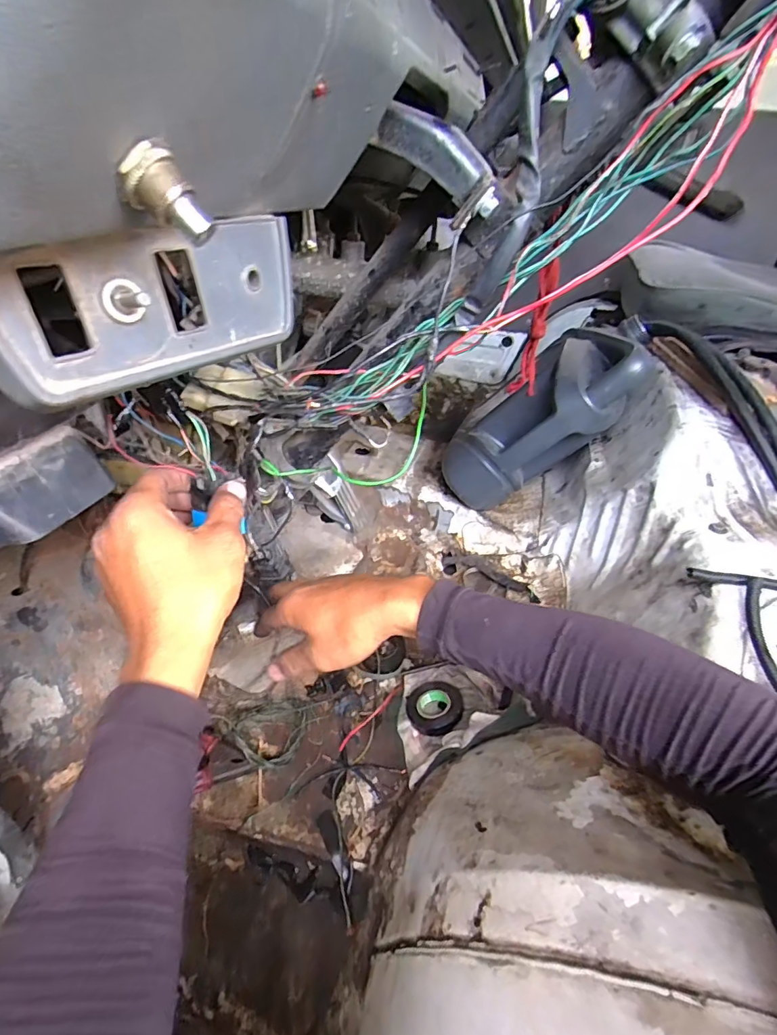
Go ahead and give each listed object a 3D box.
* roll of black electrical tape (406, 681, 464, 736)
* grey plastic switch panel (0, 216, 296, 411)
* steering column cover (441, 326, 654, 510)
[{"bbox_3d":[0.052,0.220,0.549,0.064,0.022,0.057,-4,41,16],"label":"roll of black electrical tape"},{"bbox_3d":[-0.091,-0.087,0.196,0.019,0.052,0.140,26,42,27],"label":"grey plastic switch panel"},{"bbox_3d":[0.219,-0.147,0.709,0.105,0.316,0.180,41,35,-14],"label":"steering column cover"}]

